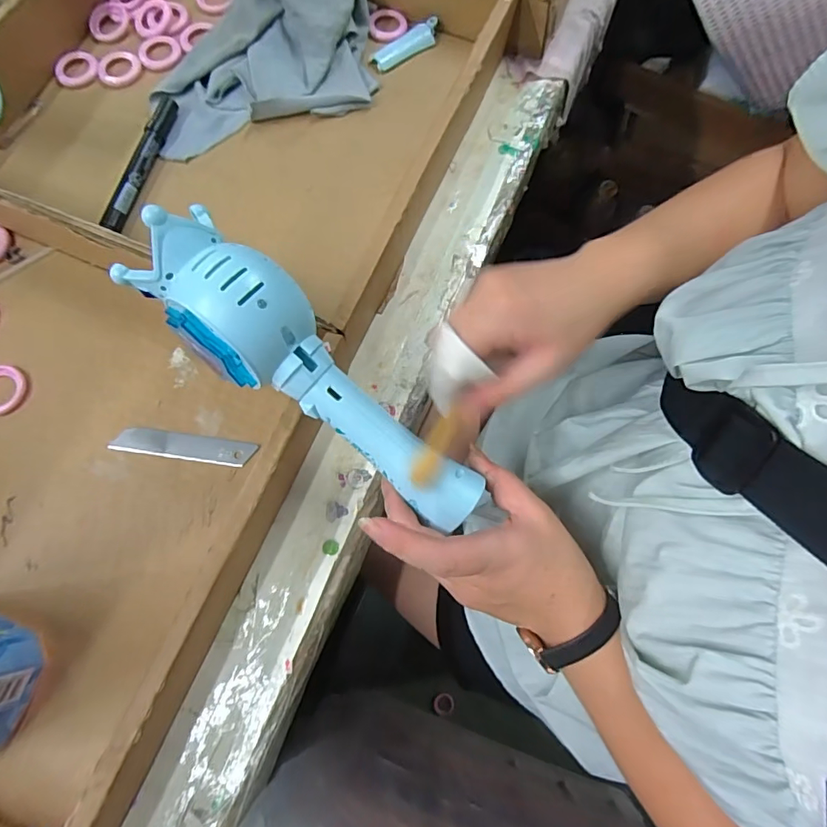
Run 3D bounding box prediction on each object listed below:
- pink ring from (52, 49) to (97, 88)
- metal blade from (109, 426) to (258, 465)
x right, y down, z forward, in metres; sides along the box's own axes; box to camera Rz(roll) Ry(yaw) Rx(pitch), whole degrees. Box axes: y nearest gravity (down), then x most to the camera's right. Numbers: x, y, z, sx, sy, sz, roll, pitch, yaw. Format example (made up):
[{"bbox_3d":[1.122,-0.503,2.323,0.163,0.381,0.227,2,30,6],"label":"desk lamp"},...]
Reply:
[{"bbox_3d":[-0.300,-0.308,0.435,0.033,0.006,0.039,33,76,7],"label":"pink ring"},{"bbox_3d":[-0.162,0.023,0.343,0.098,0.004,0.019,8,75,0],"label":"metal blade"}]

